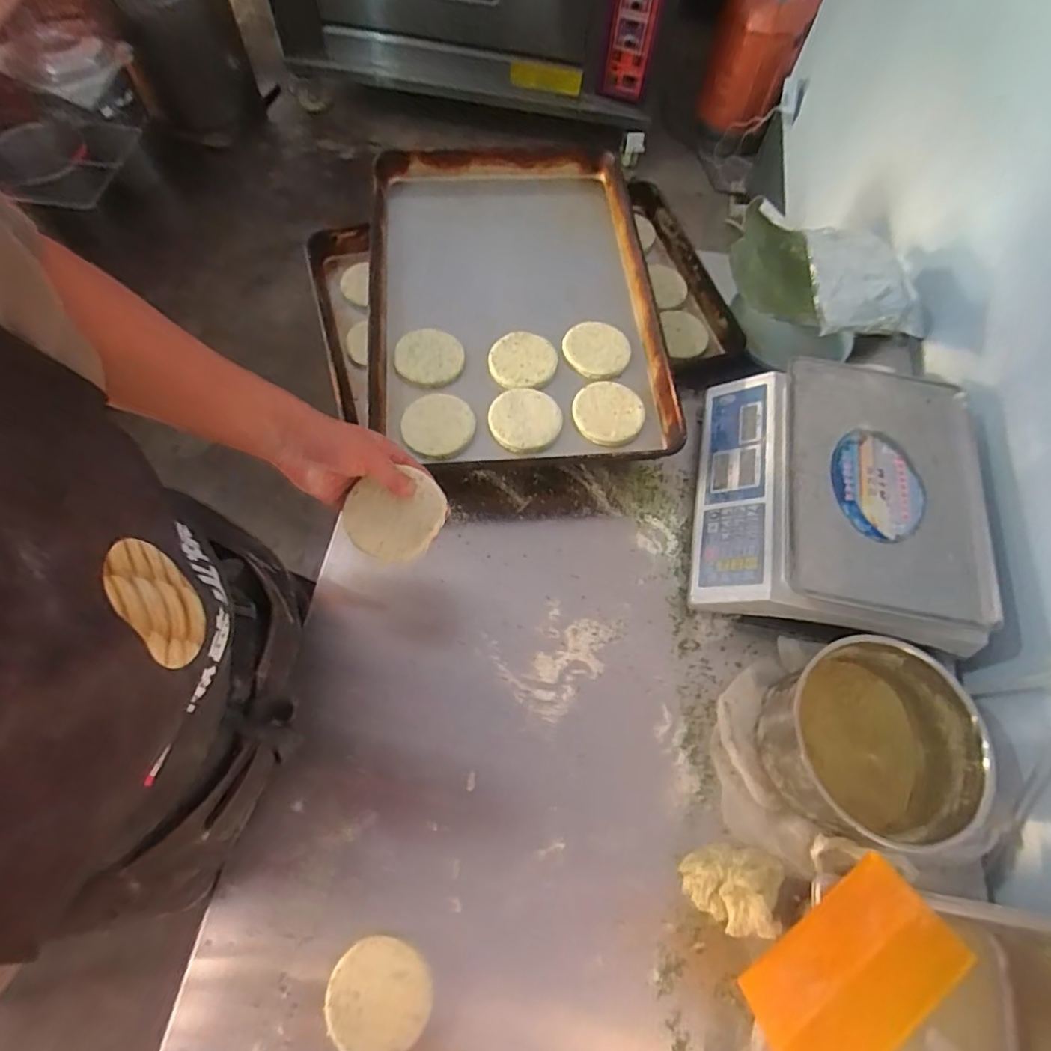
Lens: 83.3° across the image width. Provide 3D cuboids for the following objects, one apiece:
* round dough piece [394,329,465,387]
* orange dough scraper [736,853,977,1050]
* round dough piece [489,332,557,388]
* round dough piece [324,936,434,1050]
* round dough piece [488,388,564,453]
[{"bbox_3d":[-0.132,-0.233,0.813,0.091,0.014,0.089,1,65,-3],"label":"round dough piece"},{"bbox_3d":[0.270,0.379,0.496,0.179,0.009,0.097,-37,53,-8],"label":"orange dough scraper"},{"bbox_3d":[-0.003,-0.230,0.815,0.091,0.010,0.093,1,65,-3],"label":"round dough piece"},{"bbox_3d":[-0.138,0.445,0.556,0.094,0.019,0.087,1,66,-2],"label":"round dough piece"},{"bbox_3d":[-0.001,-0.136,0.772,0.094,0.007,0.082,6,86,3],"label":"round dough piece"}]

